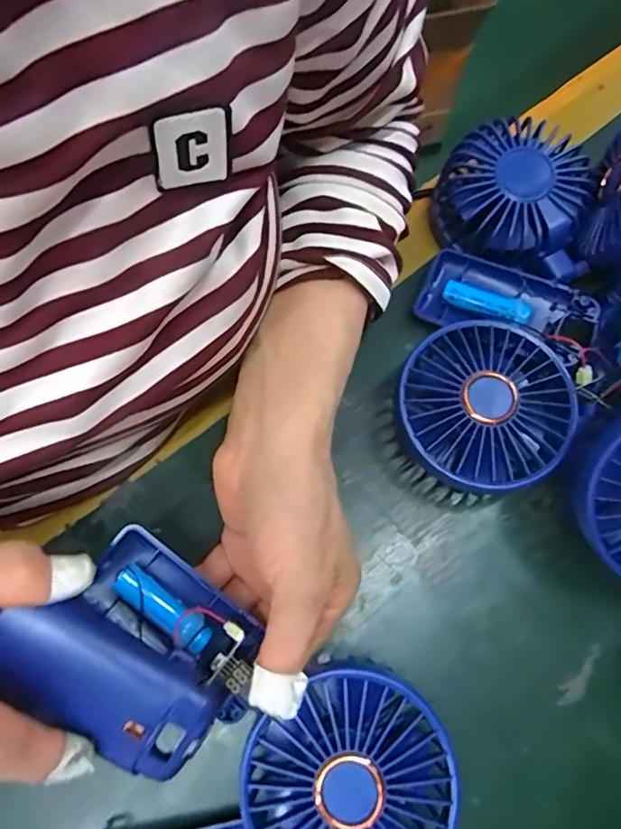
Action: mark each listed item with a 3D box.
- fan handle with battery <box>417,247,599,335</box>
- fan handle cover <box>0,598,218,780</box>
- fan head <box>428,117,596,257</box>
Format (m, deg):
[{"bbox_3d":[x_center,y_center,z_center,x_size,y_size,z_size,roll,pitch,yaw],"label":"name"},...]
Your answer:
[{"bbox_3d":[0.109,-0.061,0.305,0.090,0.022,0.042,23,75,6],"label":"fan handle with battery"},{"bbox_3d":[-0.079,0.100,0.199,0.089,0.011,0.041,32,73,-9],"label":"fan handle cover"},{"bbox_3d":[0.116,-0.127,0.309,0.084,0.035,0.075,6,73,2],"label":"fan head"}]

